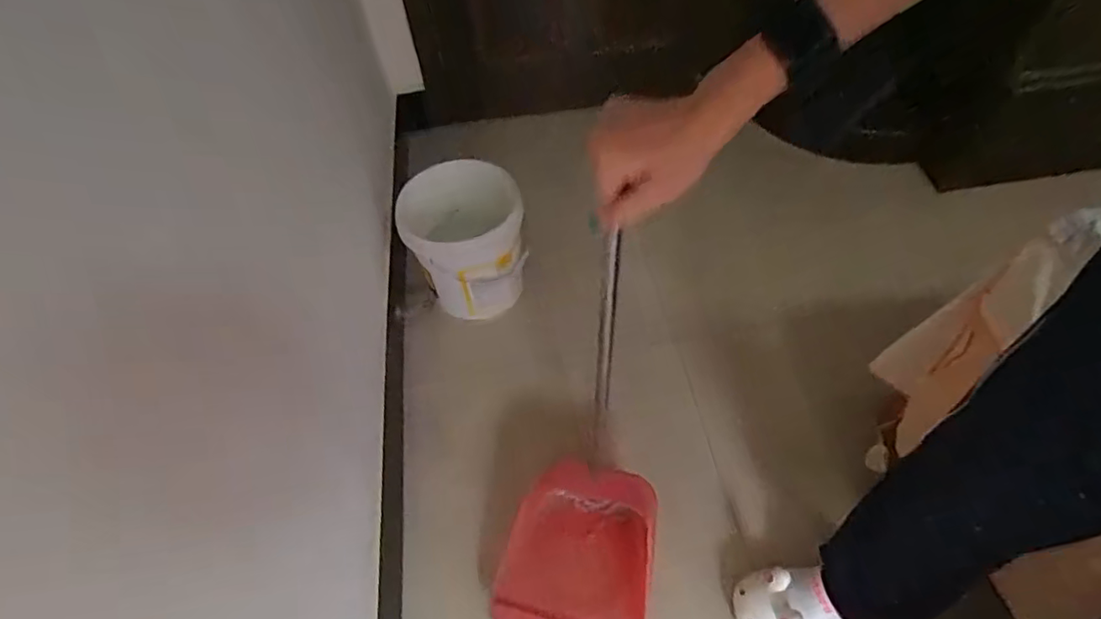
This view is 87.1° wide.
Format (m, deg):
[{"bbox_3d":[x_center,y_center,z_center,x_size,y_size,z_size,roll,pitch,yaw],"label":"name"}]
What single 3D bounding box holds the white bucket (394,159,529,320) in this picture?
[{"bbox_3d":[-0.194,-0.178,1.342,0.269,0.251,0.308,-12,53,-5],"label":"white bucket"}]

